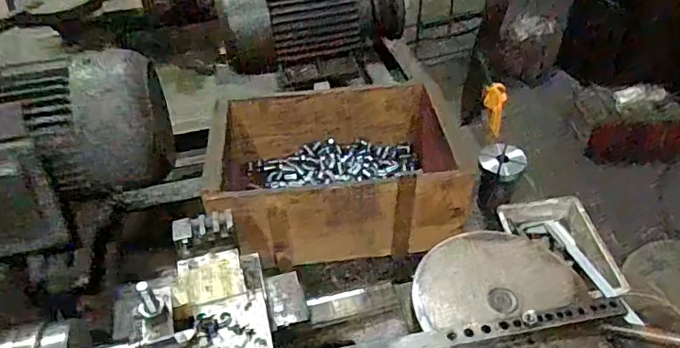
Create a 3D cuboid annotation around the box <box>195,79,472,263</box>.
[{"bbox_3d":[-0.010,-0.011,0.798,0.353,0.138,0.259,-8,42,-6],"label":"box"}]

